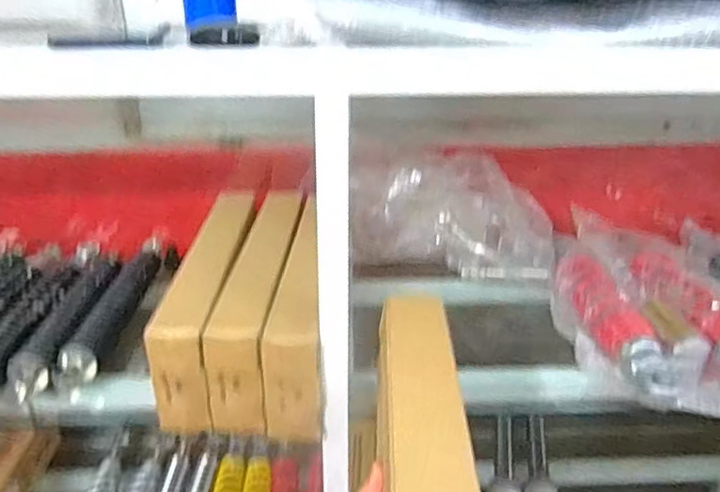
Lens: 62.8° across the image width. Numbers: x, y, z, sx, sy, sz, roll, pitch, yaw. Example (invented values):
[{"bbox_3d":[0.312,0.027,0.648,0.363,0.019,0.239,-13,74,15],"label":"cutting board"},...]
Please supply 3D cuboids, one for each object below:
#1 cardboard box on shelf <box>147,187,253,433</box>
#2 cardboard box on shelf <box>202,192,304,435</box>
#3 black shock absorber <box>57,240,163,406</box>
[{"bbox_3d":[-0.176,0.051,0.723,0.060,0.114,0.375,0,25,-1],"label":"cardboard box on shelf"},{"bbox_3d":[-0.116,0.054,0.715,0.059,0.111,0.362,0,25,1],"label":"cardboard box on shelf"},{"bbox_3d":[-0.310,0.080,0.776,0.038,0.049,0.328,0,25,0],"label":"black shock absorber"}]

